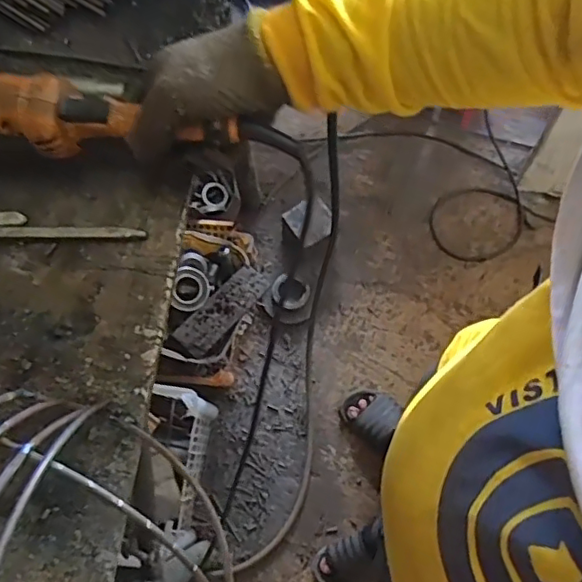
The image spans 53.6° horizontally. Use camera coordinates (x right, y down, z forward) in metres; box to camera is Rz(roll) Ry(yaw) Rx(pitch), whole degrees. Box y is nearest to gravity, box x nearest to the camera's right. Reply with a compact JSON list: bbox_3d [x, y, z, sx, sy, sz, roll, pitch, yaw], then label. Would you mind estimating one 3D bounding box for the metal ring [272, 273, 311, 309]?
[{"bbox_3d":[-0.001,0.002,1.343,0.088,0.007,0.076,23,82,-5],"label":"metal ring"}]

